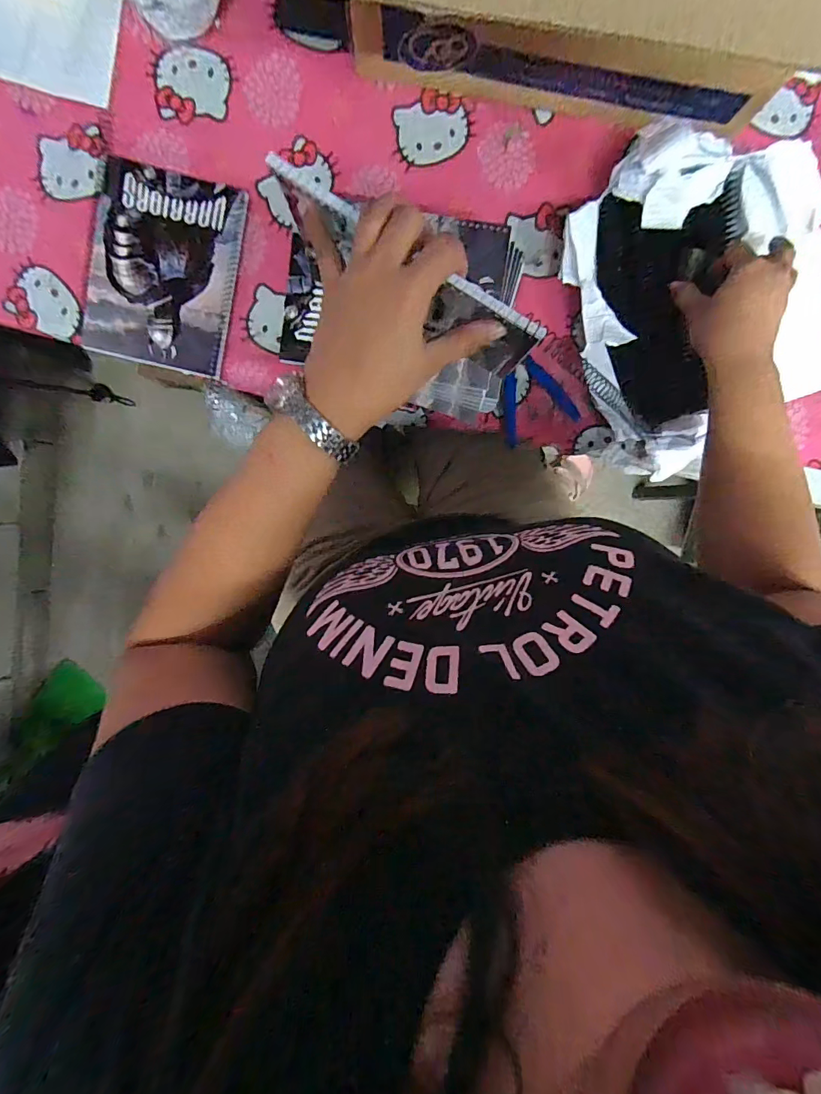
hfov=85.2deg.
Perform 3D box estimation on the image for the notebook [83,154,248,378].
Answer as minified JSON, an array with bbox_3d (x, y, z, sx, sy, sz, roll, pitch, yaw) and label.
[{"bbox_3d":[-0.271,-0.305,0.494,0.149,0.015,0.200,12,95,-2],"label":"notebook"}]

